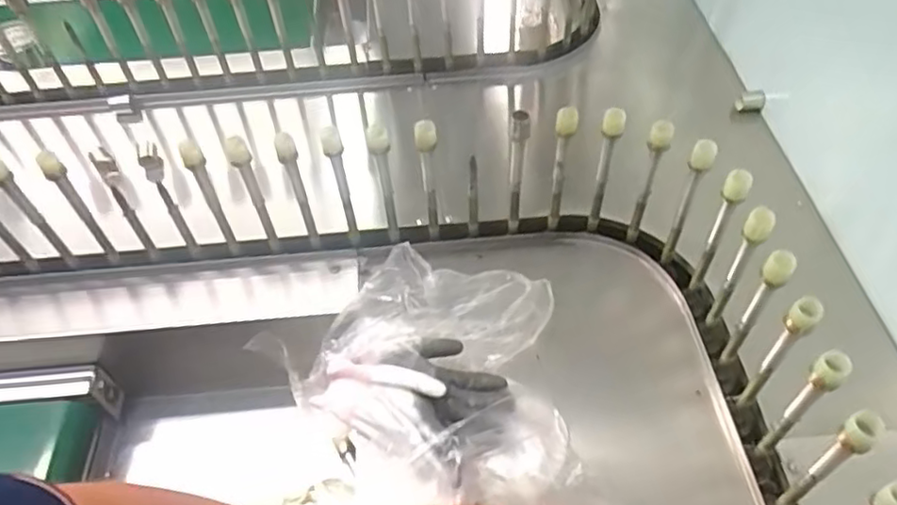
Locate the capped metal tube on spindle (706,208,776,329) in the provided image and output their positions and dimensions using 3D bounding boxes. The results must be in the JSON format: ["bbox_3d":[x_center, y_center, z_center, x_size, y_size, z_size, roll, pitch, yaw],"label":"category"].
[{"bbox_3d":[0.297,0.025,0.676,0.024,0.191,0.023,31,59,23],"label":"capped metal tube on spindle"}]

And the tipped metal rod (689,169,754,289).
[{"bbox_3d":[0.290,-0.012,0.711,0.025,0.206,0.025,26,57,20],"label":"tipped metal rod"}]

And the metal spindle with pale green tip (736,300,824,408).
[{"bbox_3d":[0.304,0.105,0.614,0.022,0.194,0.021,36,61,26],"label":"metal spindle with pale green tip"}]

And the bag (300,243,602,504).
[{"bbox_3d":[-0.007,0.130,0.666,0.270,0.084,0.282,-6,52,-3],"label":"bag"}]

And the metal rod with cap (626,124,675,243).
[{"bbox_3d":[0.231,-0.077,0.761,0.024,0.192,0.017,18,54,15],"label":"metal rod with cap"}]

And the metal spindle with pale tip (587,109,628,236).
[{"bbox_3d":[0.184,-0.092,0.775,0.024,0.193,0.022,14,54,12],"label":"metal spindle with pale tip"}]

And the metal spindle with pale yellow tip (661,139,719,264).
[{"bbox_3d":[0.267,-0.051,0.735,0.025,0.183,0.027,22,56,18],"label":"metal spindle with pale yellow tip"}]

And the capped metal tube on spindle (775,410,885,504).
[{"bbox_3d":[0.311,0.178,0.540,0.018,0.173,0.023,-27,56,-18],"label":"capped metal tube on spindle"}]

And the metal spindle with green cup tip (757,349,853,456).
[{"bbox_3d":[0.306,0.144,0.579,0.017,0.197,0.021,-27,56,-18],"label":"metal spindle with green cup tip"}]

